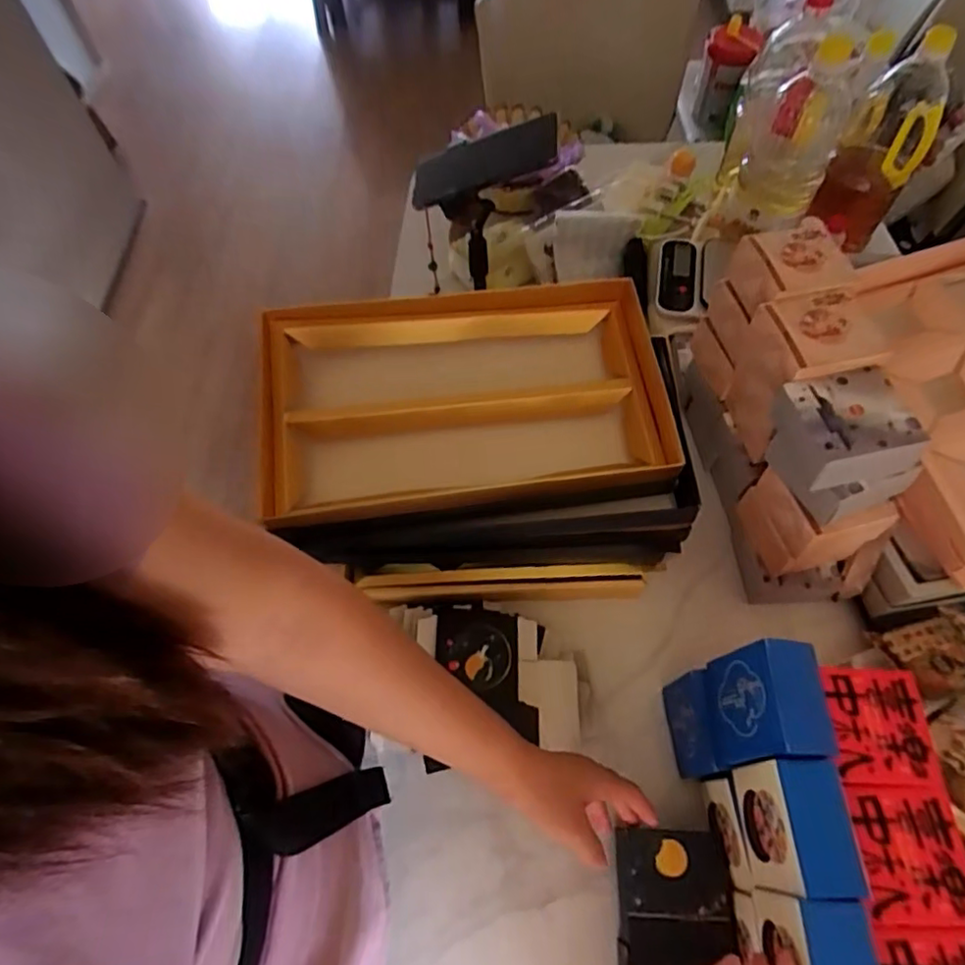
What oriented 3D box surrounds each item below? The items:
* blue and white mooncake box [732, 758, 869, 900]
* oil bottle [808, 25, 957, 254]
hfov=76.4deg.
[{"bbox_3d":[0.236,0.260,0.465,0.051,0.077,0.086,-1,61,0],"label":"blue and white mooncake box"},{"bbox_3d":[0.524,-0.444,0.799,0.093,0.248,0.091,24,64,14],"label":"oil bottle"}]

